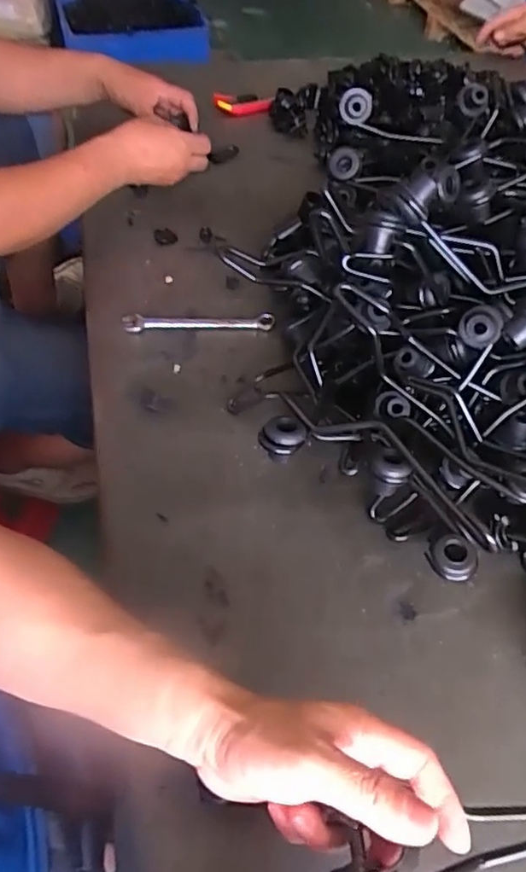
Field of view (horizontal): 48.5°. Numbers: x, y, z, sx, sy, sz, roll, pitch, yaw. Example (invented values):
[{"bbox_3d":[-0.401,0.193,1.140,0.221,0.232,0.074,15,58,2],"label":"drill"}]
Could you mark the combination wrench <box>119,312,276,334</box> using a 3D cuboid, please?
[{"bbox_3d":[-0.069,-0.125,0.645,0.164,0.012,0.022,-3,52,-5],"label":"combination wrench"}]

